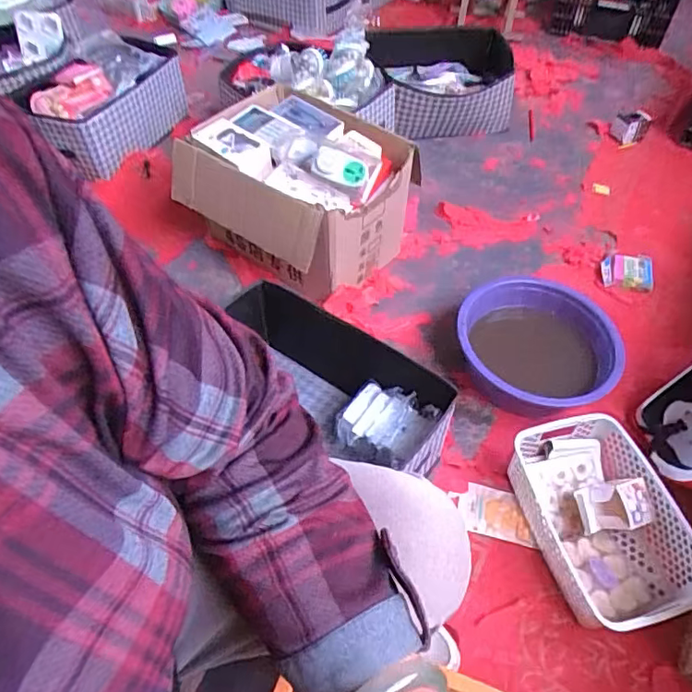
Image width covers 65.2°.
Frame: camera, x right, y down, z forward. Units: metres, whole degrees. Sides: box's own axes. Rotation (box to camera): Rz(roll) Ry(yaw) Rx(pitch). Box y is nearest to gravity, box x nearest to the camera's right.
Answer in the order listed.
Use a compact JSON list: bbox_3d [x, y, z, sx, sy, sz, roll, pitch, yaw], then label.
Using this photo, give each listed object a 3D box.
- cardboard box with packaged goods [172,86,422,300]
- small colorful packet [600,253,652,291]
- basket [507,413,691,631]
[{"bbox_3d":[-0.103,-0.319,1.168,0.397,0.287,0.348,30,57,21],"label":"cardboard box with packaged goods"},{"bbox_3d":[0.645,-0.172,1.243,0.110,0.021,0.102,13,63,13],"label":"small colorful packet"},{"bbox_3d":[0.390,0.266,0.835,0.208,0.091,0.300,-13,53,-11],"label":"basket"}]

